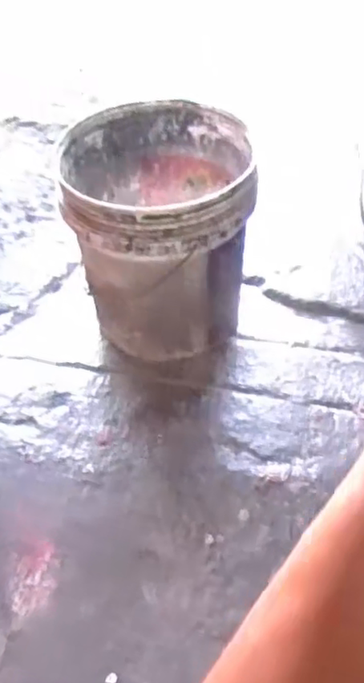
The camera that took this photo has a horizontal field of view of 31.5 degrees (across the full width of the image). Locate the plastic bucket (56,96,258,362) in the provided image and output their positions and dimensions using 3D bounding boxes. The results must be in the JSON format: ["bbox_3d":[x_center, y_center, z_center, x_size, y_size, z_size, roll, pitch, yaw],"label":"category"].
[{"bbox_3d":[-0.036,-0.173,1.032,0.264,0.303,0.291,0,50,-1],"label":"plastic bucket"}]

